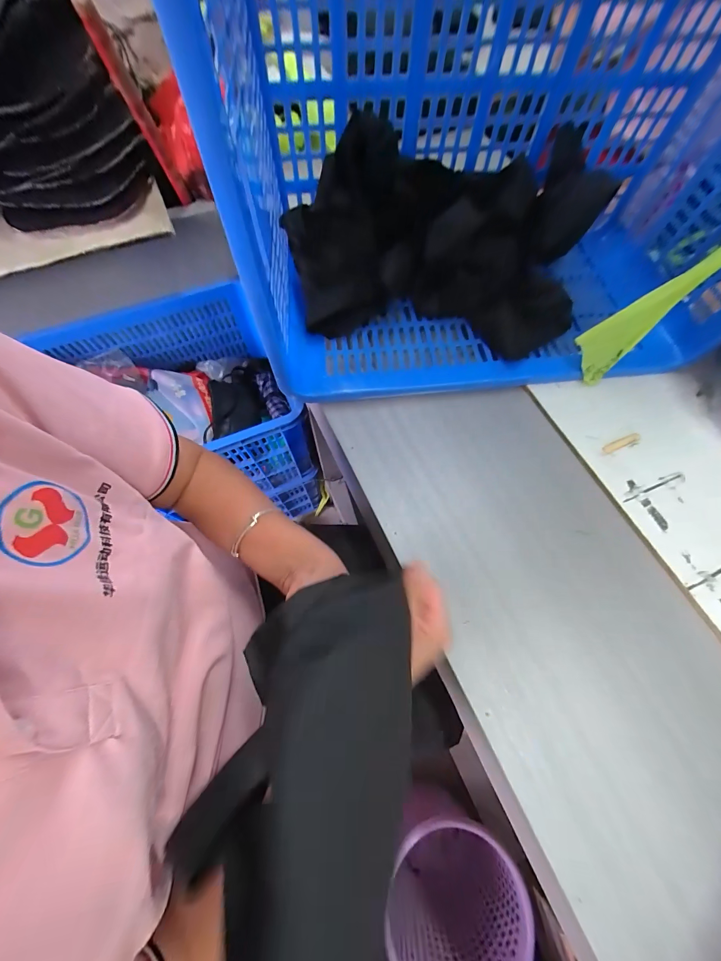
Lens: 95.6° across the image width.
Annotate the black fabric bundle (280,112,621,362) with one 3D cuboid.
[{"bbox_3d":[0.114,-0.353,0.460,0.416,0.195,0.277,6,71,3],"label":"black fabric bundle"}]

